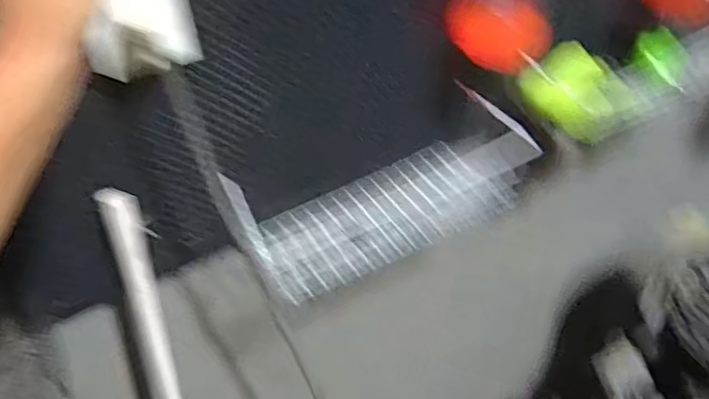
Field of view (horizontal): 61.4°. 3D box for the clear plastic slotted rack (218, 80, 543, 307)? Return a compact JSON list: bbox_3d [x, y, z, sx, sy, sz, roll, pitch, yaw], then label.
[{"bbox_3d":[0.034,-0.026,0.813,0.380,0.140,0.171,-21,43,-16],"label":"clear plastic slotted rack"}]

